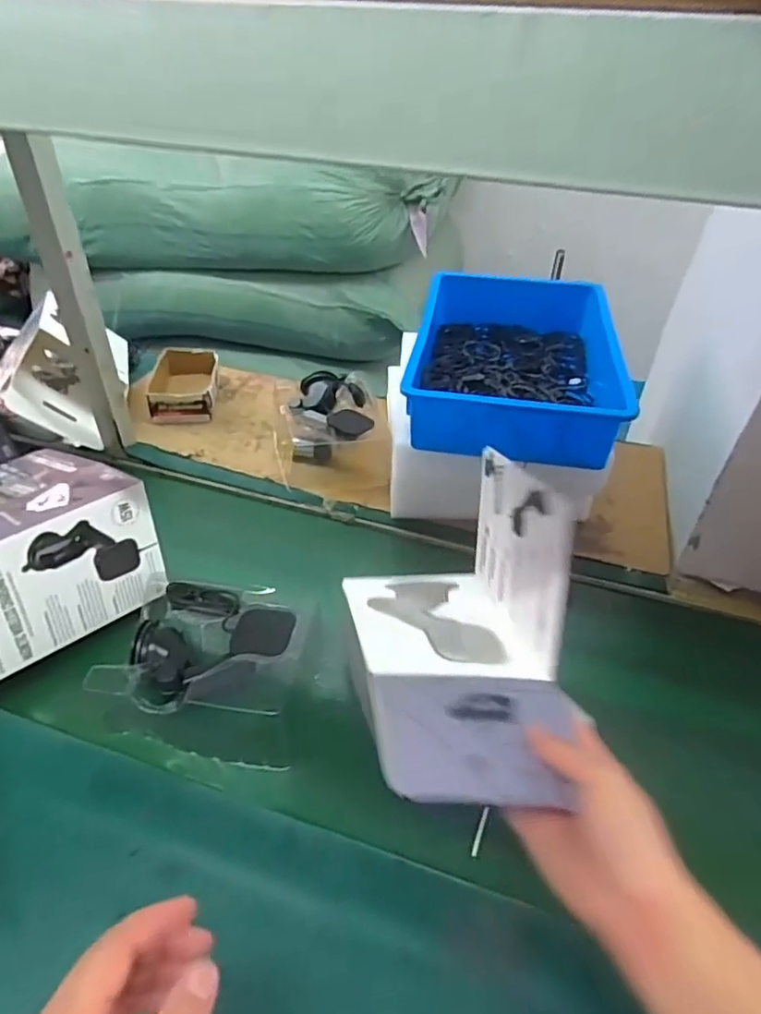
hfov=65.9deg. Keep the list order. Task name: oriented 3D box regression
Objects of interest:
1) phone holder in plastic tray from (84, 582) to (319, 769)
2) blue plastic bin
[{"bbox_3d":[-0.171,0.159,0.605,0.195,0.082,0.155,8,40,7],"label":"phone holder in plastic tray"},{"bbox_3d":[0.187,-0.211,0.829,0.261,0.083,0.430,8,39,6],"label":"blue plastic bin"}]

